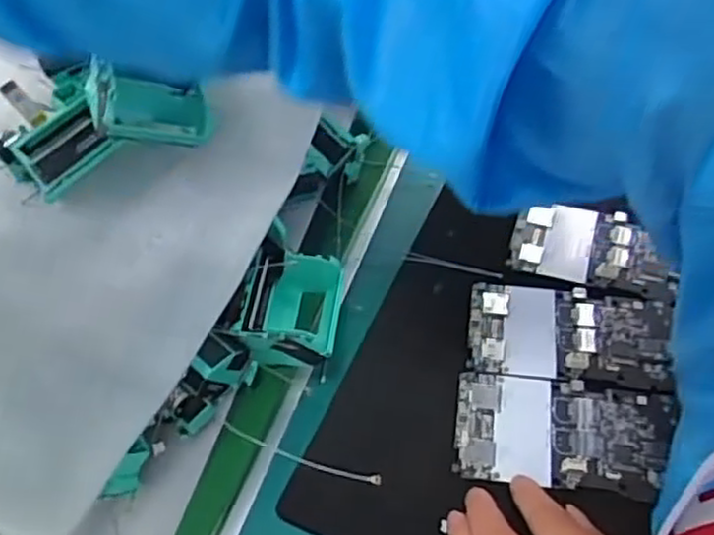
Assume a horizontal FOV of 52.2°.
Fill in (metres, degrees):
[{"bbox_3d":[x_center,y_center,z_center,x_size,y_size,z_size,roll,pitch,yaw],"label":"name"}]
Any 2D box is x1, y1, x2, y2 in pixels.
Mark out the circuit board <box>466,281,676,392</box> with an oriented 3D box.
[{"bbox_3d":[0.133,0.042,0.463,0.121,0.004,0.066,5,53,9],"label":"circuit board"}]

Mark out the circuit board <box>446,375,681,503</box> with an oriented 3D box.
[{"bbox_3d":[0.118,0.097,0.424,0.119,0.008,0.065,5,53,9],"label":"circuit board"}]

